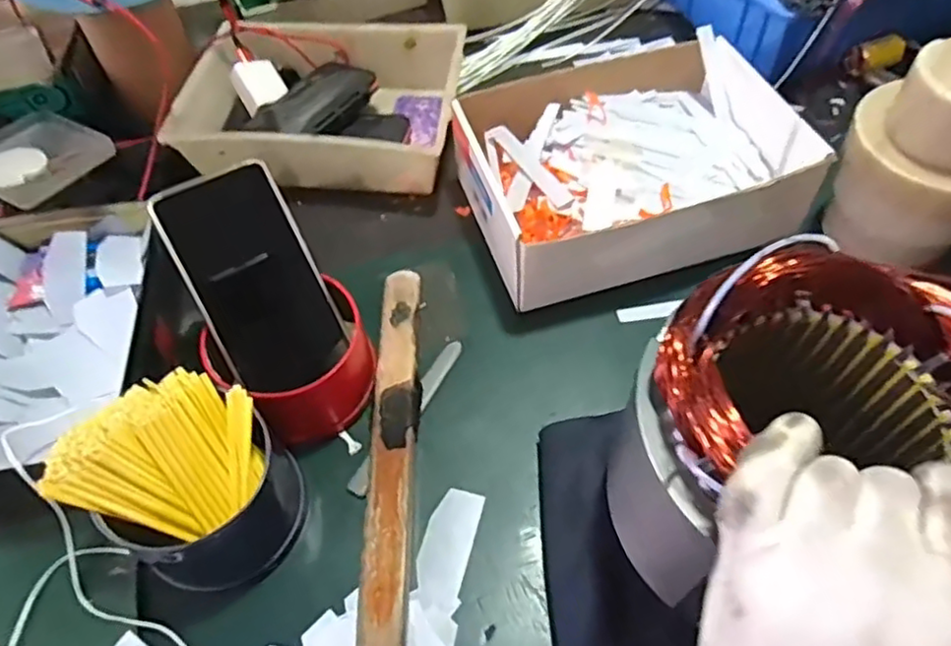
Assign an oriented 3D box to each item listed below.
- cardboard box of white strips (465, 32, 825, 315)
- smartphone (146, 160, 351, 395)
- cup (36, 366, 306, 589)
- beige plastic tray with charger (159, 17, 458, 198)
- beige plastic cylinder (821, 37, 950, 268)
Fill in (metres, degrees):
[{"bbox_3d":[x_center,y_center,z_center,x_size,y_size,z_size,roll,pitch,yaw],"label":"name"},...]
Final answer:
[{"bbox_3d":[0.122,-0.128,0.531,0.256,0.074,0.195,-13,57,-5],"label":"cardboard box of white strips"},{"bbox_3d":[-0.143,-0.026,0.433,0.077,0.145,0.010,-27,15,-18],"label":"smartphone"},{"bbox_3d":[-0.159,0.093,0.380,0.106,0.088,0.095,27,62,19],"label":"cup"},{"bbox_3d":[-0.137,-0.195,0.600,0.246,0.063,0.178,3,57,5],"label":"beige plastic tray with charger"},{"bbox_3d":[0.307,-0.108,0.447,0.108,0.136,0.092,37,66,24],"label":"beige plastic cylinder"}]

